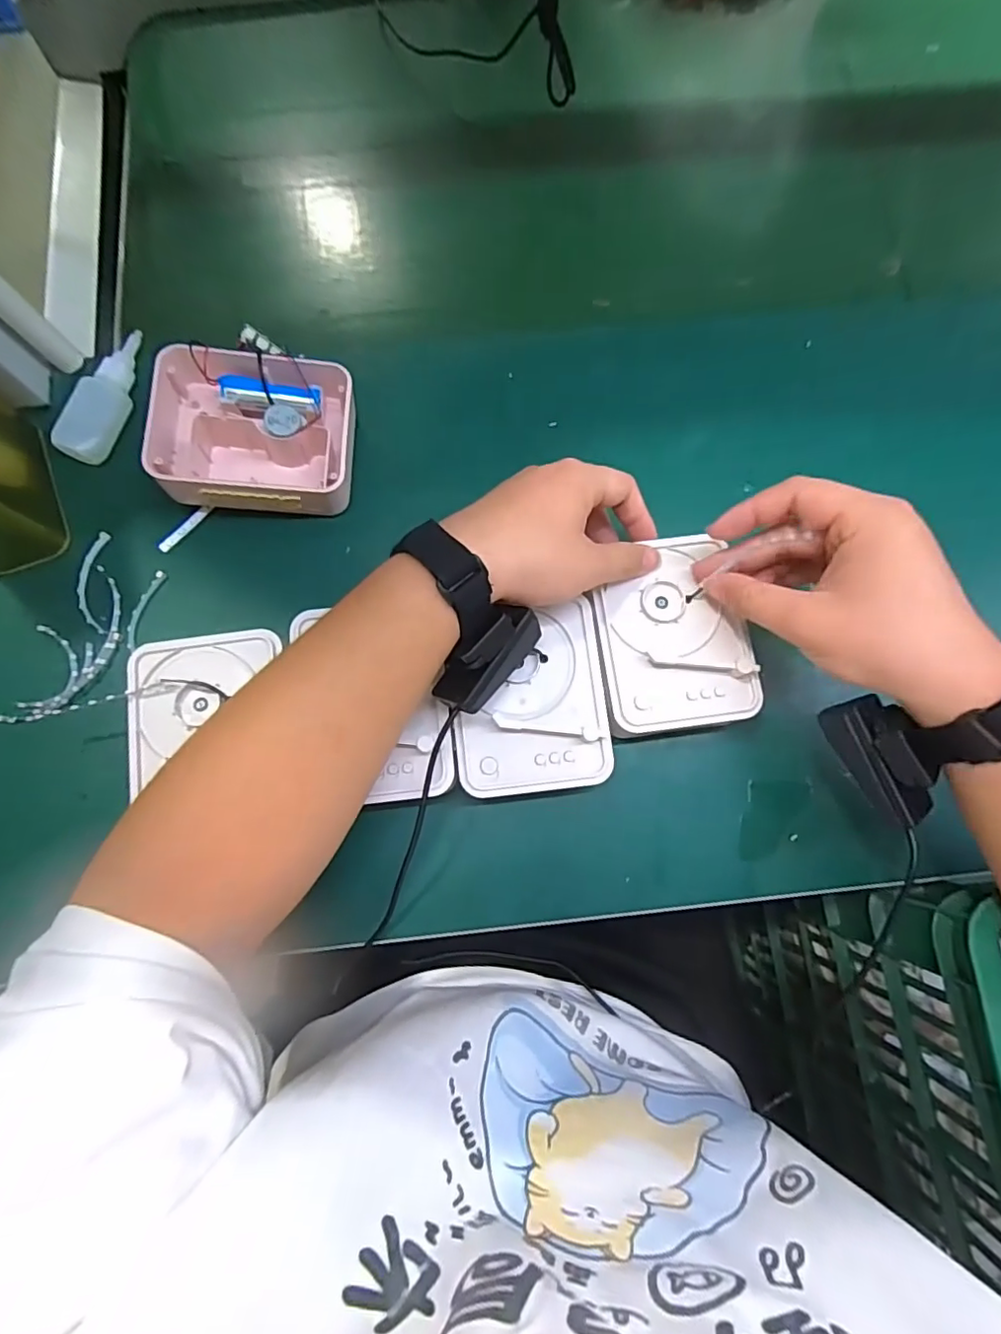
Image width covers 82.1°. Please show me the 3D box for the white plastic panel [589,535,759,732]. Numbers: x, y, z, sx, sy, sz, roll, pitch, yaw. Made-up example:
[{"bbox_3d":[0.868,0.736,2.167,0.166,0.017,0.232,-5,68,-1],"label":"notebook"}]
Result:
[{"bbox_3d":[0.112,-0.022,0.371,0.097,0.010,0.121,-9,80,-3],"label":"white plastic panel"}]

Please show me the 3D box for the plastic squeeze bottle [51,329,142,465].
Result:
[{"bbox_3d":[-0.291,-0.199,0.423,0.031,0.020,0.103,21,80,2],"label":"plastic squeeze bottle"}]

